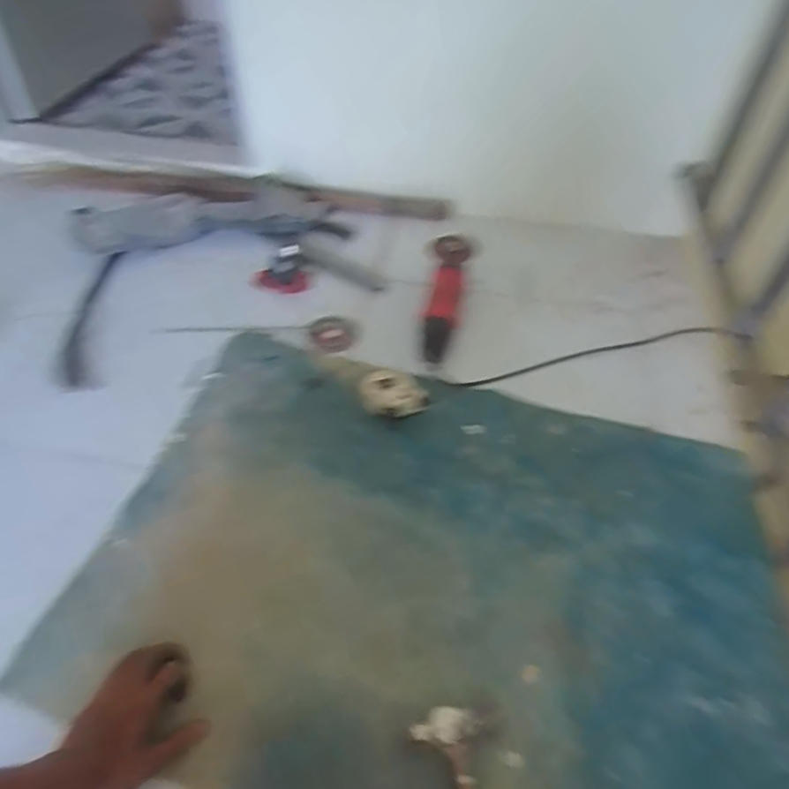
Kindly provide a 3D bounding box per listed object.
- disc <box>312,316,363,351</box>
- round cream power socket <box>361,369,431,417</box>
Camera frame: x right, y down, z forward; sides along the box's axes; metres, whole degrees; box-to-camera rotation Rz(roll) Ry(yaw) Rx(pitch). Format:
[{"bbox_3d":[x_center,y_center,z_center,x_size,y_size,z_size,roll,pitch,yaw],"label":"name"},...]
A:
[{"bbox_3d":[-0.105,-0.105,1.057,0.087,0.013,0.079,15,49,13],"label":"disc"},{"bbox_3d":[-0.003,0.000,0.925,0.094,0.039,0.071,-12,49,-11],"label":"round cream power socket"}]

